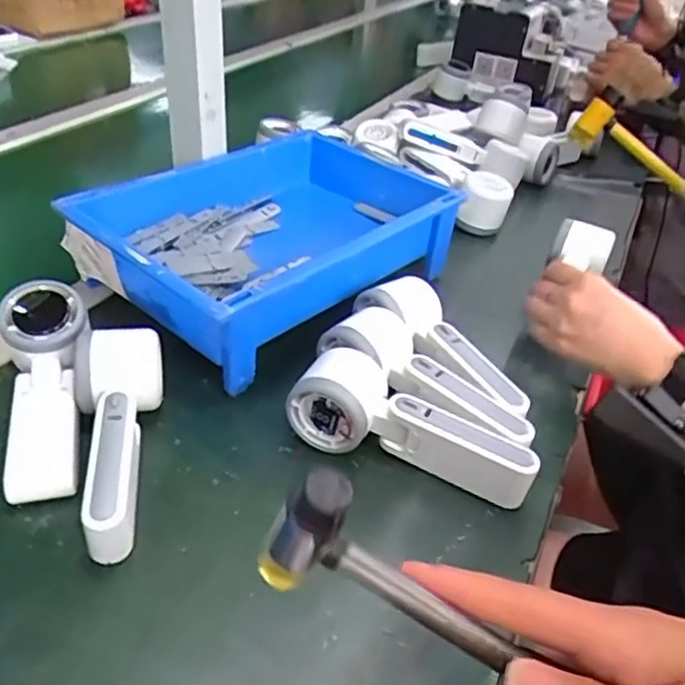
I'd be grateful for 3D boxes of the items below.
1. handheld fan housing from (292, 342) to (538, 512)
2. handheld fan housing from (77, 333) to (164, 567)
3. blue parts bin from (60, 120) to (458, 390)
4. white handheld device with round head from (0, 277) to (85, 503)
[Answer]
[{"bbox_3d":[0.047,0.058,0.448,0.167,0.057,0.052,19,39,17],"label":"handheld fan housing"},{"bbox_3d":[-0.141,0.059,0.419,0.056,0.054,0.165,-5,38,-14],"label":"handheld fan housing"},{"bbox_3d":[-0.068,-0.096,0.607,0.227,0.088,0.303,31,44,30],"label":"blue parts bin"},{"bbox_3d":[-0.203,0.029,0.447,0.059,0.044,0.168,-7,57,-16],"label":"white handheld device with round head"}]

